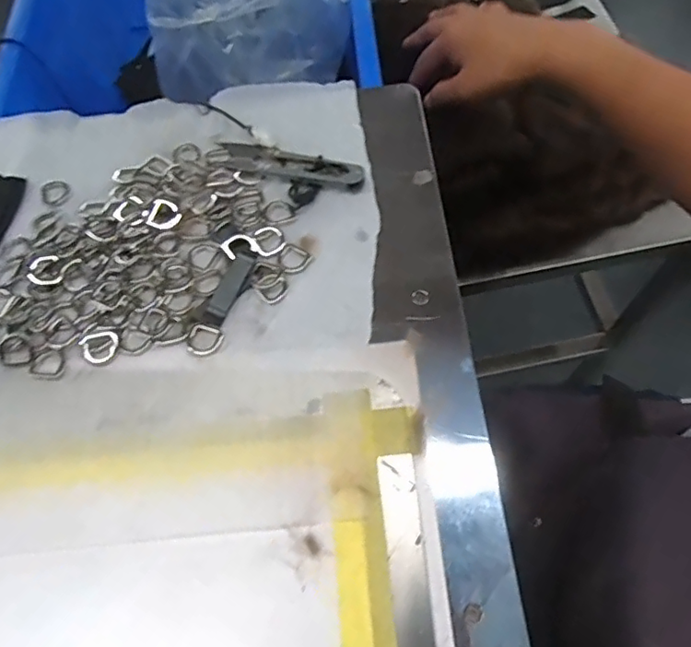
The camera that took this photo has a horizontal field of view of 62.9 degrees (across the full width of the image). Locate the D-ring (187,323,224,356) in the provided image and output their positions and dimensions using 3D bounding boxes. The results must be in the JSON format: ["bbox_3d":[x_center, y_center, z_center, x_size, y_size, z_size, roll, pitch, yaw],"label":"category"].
[{"bbox_3d":[-0.079,0.010,0.315,0.020,0.004,0.020,-1,64,2],"label":"D-ring"}]

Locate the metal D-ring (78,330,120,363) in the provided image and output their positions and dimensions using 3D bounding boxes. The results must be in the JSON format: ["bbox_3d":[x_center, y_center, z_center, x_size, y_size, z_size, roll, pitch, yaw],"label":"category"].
[{"bbox_3d":[-0.138,0.012,0.313,0.022,0.004,0.019,4,64,4],"label":"metal D-ring"}]

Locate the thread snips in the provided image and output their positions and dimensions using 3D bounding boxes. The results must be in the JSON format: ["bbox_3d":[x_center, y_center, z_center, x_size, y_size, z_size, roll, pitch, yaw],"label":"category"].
[{"bbox_3d":[-0.035,-0.102,0.360,0.095,0.007,0.022,13,65,9],"label":"thread snips"}]

